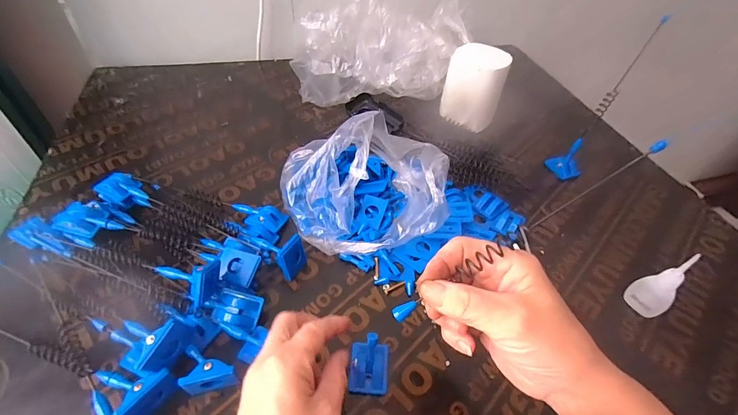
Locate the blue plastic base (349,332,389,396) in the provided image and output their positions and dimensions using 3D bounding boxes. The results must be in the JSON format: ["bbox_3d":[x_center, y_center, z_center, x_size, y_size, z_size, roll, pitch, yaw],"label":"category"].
[{"bbox_3d":[0.001,0.143,0.328,0.034,0.021,0.050,5,47,1],"label":"blue plastic base"}]

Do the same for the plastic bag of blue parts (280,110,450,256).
[{"bbox_3d":[-0.004,-0.038,0.431,0.194,0.117,0.182,-7,48,-10],"label":"plastic bag of blue parts"}]

